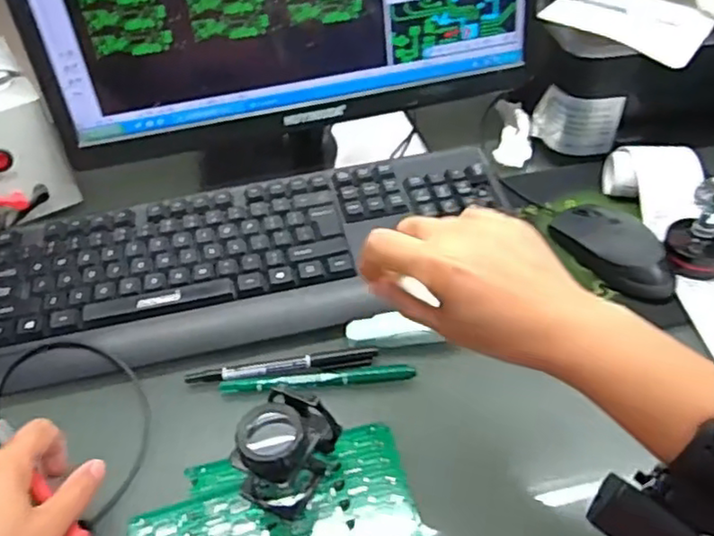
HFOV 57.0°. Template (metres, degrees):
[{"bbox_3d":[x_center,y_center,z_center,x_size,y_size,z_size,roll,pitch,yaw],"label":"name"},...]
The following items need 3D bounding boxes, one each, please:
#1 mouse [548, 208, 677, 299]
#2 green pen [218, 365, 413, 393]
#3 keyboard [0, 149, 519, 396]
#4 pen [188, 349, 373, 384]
[{"bbox_3d":[0.209,-0.019,0.535,0.055,0.032,0.105,-20,46,-16],"label":"mouse"},{"bbox_3d":[-0.028,0.080,0.468,0.136,0.007,0.012,-5,44,-1],"label":"green pen"},{"bbox_3d":[-0.079,-0.012,0.536,0.426,0.028,0.144,-11,44,-8],"label":"keyboard"},{"bbox_3d":[-0.054,0.072,0.479,0.136,0.006,0.015,-8,44,-5],"label":"pen"}]

